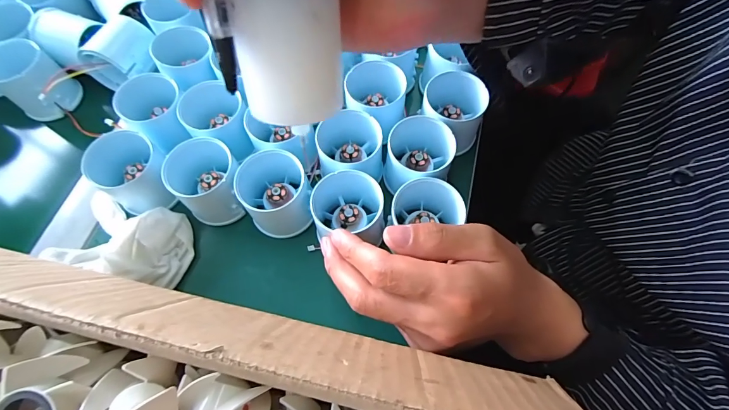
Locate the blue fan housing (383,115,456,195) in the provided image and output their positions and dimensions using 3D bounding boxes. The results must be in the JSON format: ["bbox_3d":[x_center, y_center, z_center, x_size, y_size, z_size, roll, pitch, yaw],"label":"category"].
[{"bbox_3d":[0.044,-0.039,0.292,0.054,0.041,0.053,8,66,4],"label":"blue fan housing"}]

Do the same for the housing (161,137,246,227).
[{"bbox_3d":[-0.124,-0.016,0.290,0.053,0.048,0.054,0,65,0],"label":"housing"}]

